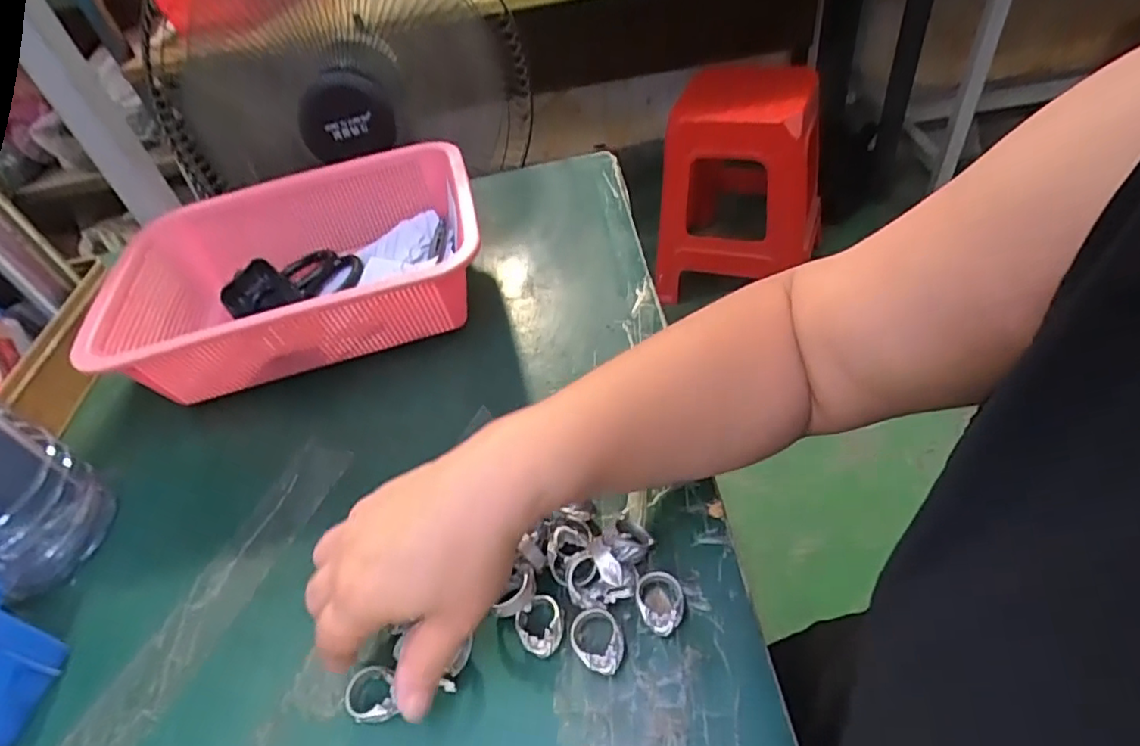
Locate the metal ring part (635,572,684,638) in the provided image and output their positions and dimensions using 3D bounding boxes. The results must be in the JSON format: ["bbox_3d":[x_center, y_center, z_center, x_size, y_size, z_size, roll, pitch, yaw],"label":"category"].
[{"bbox_3d":[0.046,0.117,0.308,0.024,0.013,0.030,-2,45,11],"label":"metal ring part"}]

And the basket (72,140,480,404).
[{"bbox_3d":[-0.226,-0.086,0.518,0.296,0.107,0.200,-15,44,-2],"label":"basket"}]

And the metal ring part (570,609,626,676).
[{"bbox_3d":[0.013,0.133,0.301,0.025,0.013,0.031,-12,44,1],"label":"metal ring part"}]

